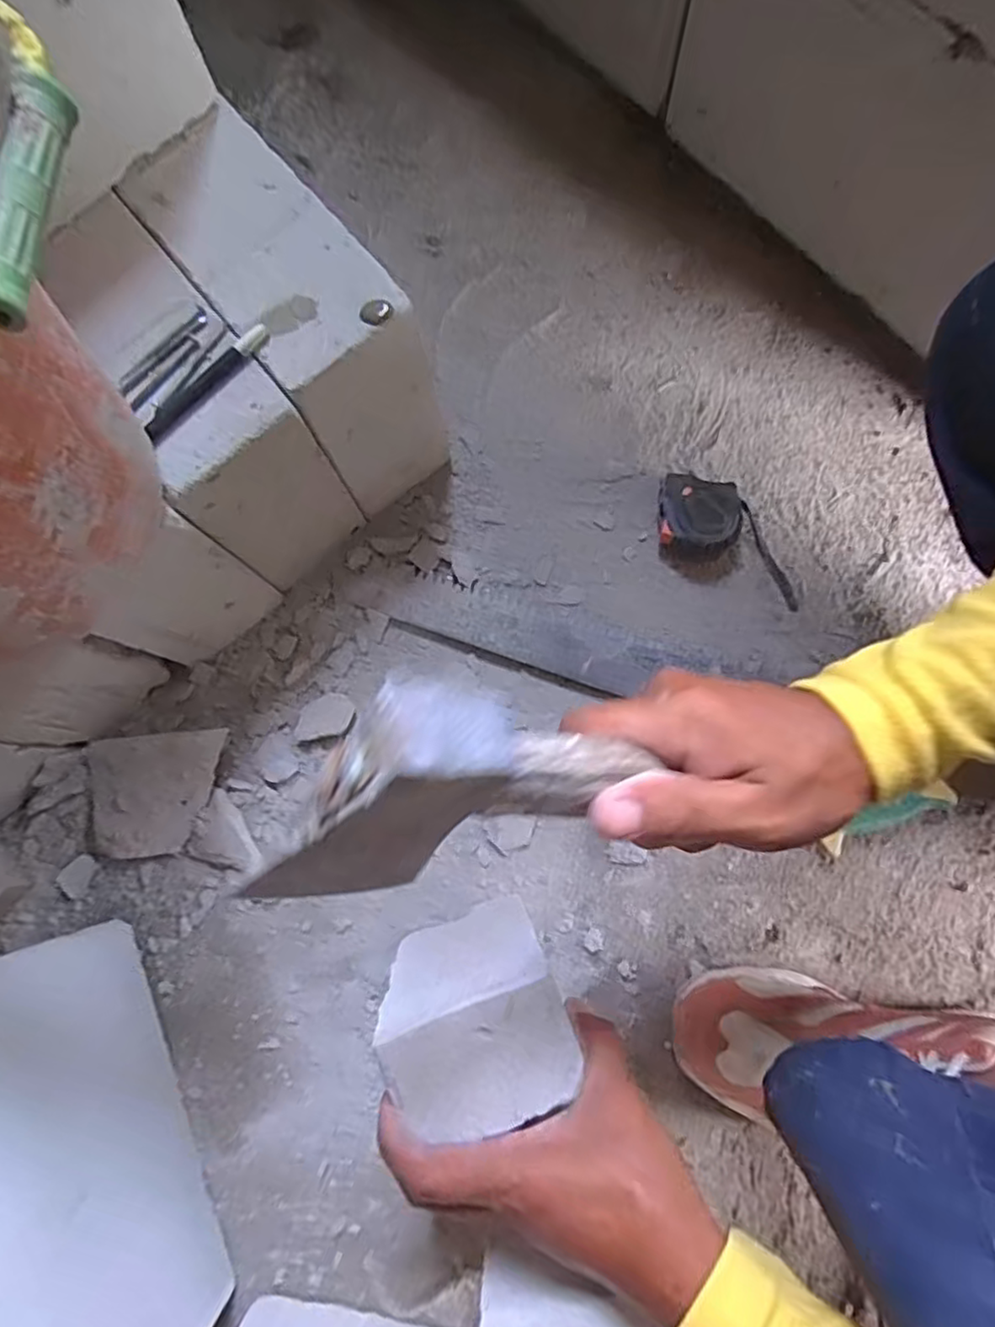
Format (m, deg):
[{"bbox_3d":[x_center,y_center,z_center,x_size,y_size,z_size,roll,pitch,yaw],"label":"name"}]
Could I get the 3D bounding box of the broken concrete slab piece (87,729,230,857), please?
[{"bbox_3d":[-0.284,0.109,0.540,0.118,0.019,0.099,-4,93,8],"label":"broken concrete slab piece"}]

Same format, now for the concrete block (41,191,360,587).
[{"bbox_3d":[-0.228,-0.193,0.515,0.100,0.191,0.216,-40,81,-6],"label":"concrete block"}]

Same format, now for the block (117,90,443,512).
[{"bbox_3d":[-0.148,-0.260,0.527,0.111,0.199,0.223,-39,81,-5],"label":"block"}]

